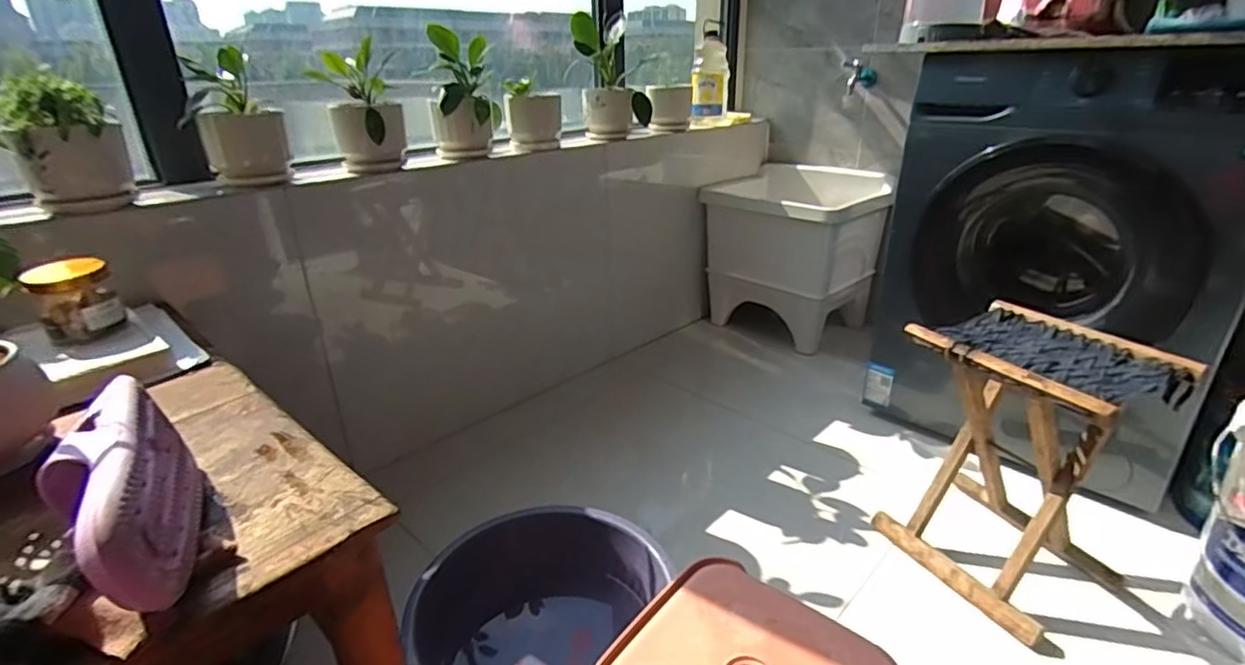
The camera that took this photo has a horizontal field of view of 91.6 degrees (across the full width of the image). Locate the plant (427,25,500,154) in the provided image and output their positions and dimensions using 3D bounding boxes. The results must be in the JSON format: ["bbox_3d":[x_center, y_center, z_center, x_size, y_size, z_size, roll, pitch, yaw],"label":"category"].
[{"bbox_3d":[-0.347,-0.525,1.329,0.141,0.250,0.180,-5,24,-11],"label":"plant"}]

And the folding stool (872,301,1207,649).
[{"bbox_3d":[0.648,0.209,1.006,0.253,0.414,0.293,-13,27,-26],"label":"folding stool"}]

